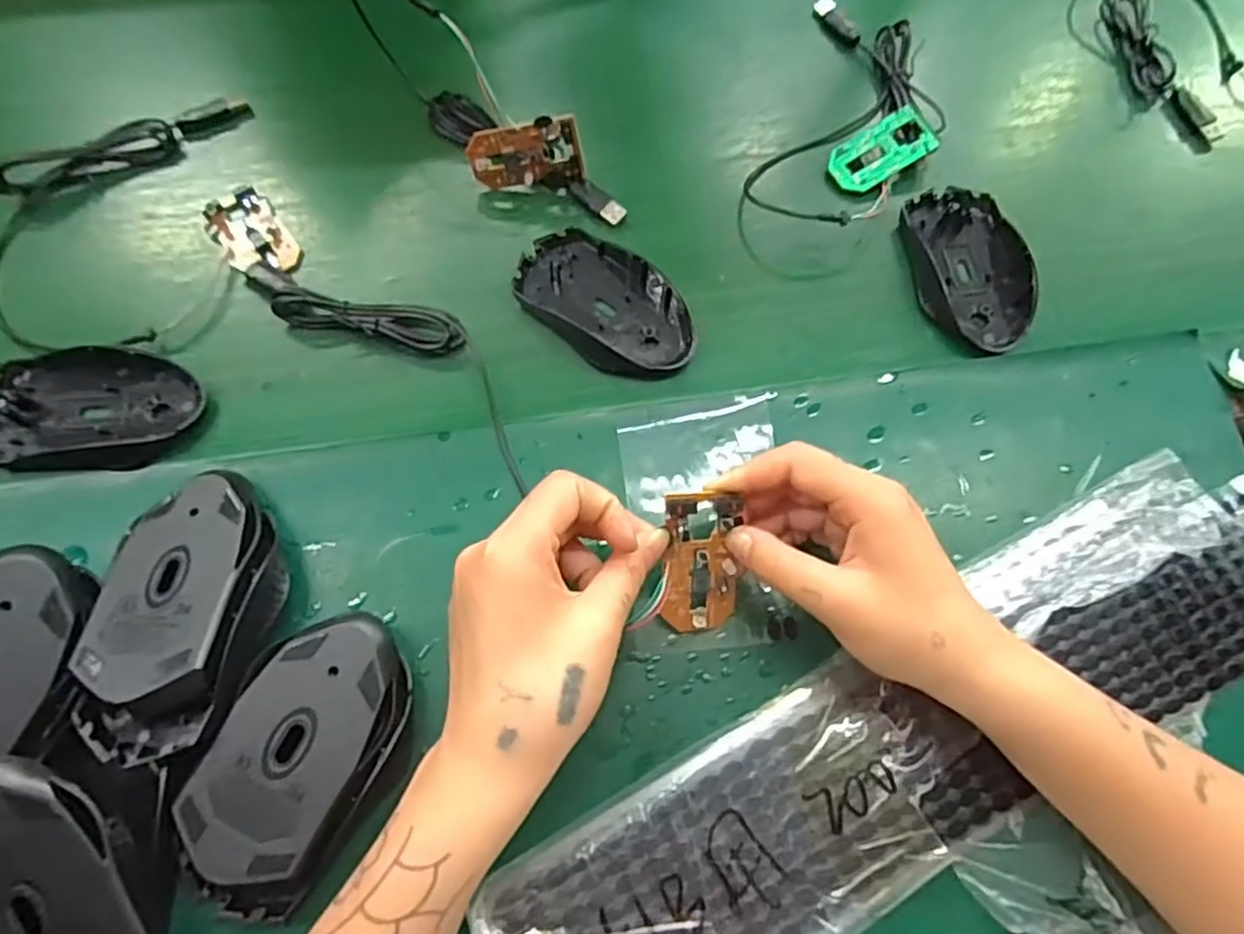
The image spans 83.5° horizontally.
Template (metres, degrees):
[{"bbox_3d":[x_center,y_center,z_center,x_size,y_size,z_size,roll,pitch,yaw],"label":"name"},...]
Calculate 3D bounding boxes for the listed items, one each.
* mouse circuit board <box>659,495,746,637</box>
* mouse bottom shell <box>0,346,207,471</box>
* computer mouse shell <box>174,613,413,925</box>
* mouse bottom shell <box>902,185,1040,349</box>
[{"bbox_3d":[0.036,0.044,0.326,0.034,0.012,0.067,-5,108,-4],"label":"mouse circuit board"},{"bbox_3d":[-0.283,-0.033,0.369,0.108,0.014,0.070,1,66,0],"label":"mouse bottom shell"},{"bbox_3d":[-0.138,0.124,0.300,0.065,0.027,0.120,27,68,11],"label":"computer mouse shell"},{"bbox_3d":[0.209,-0.124,0.422,0.069,0.024,0.113,2,66,0],"label":"mouse bottom shell"}]

